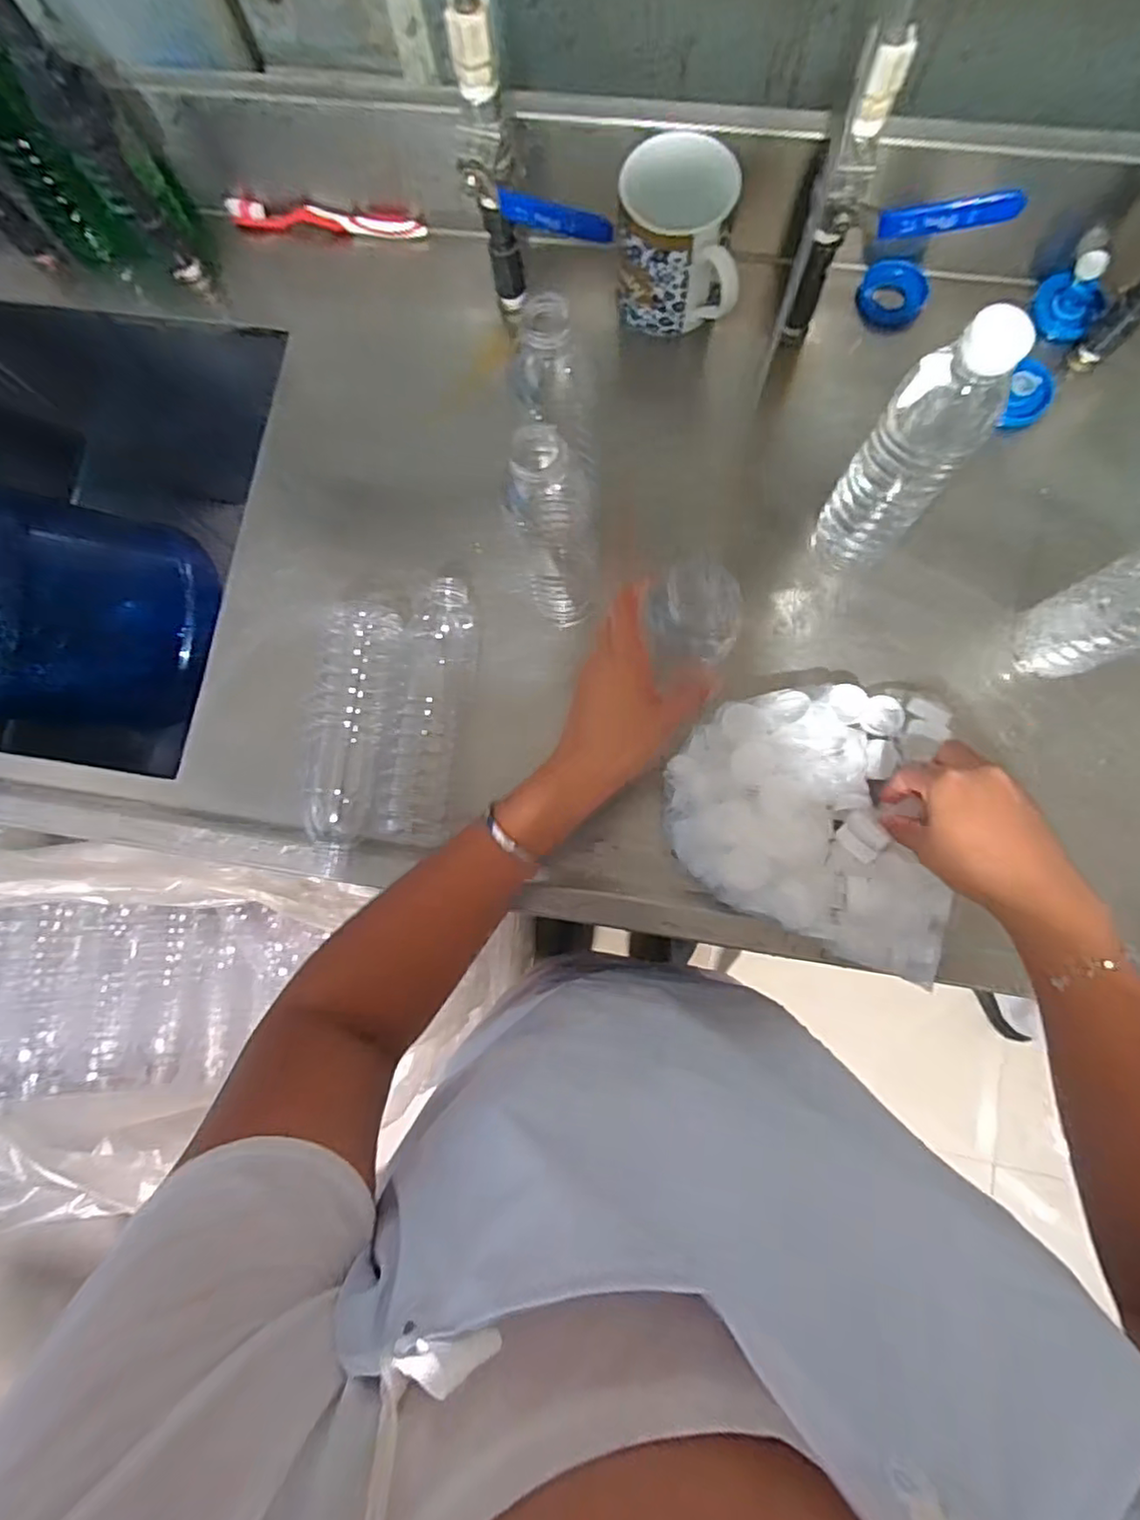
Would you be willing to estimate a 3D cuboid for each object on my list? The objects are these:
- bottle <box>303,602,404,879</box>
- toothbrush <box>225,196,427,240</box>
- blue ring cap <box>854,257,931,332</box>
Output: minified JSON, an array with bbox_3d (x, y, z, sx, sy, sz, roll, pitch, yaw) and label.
[{"bbox_3d":[-0.174,-0.025,0.520,0.054,0.063,0.227,4,81,4],"label":"bottle"},{"bbox_3d":[-0.227,-0.503,0.599,0.185,0.018,0.024,9,81,4],"label":"toothbrush"},{"bbox_3d":[0.282,-0.408,0.559,0.055,0.011,0.064,28,83,7],"label":"blue ring cap"}]

